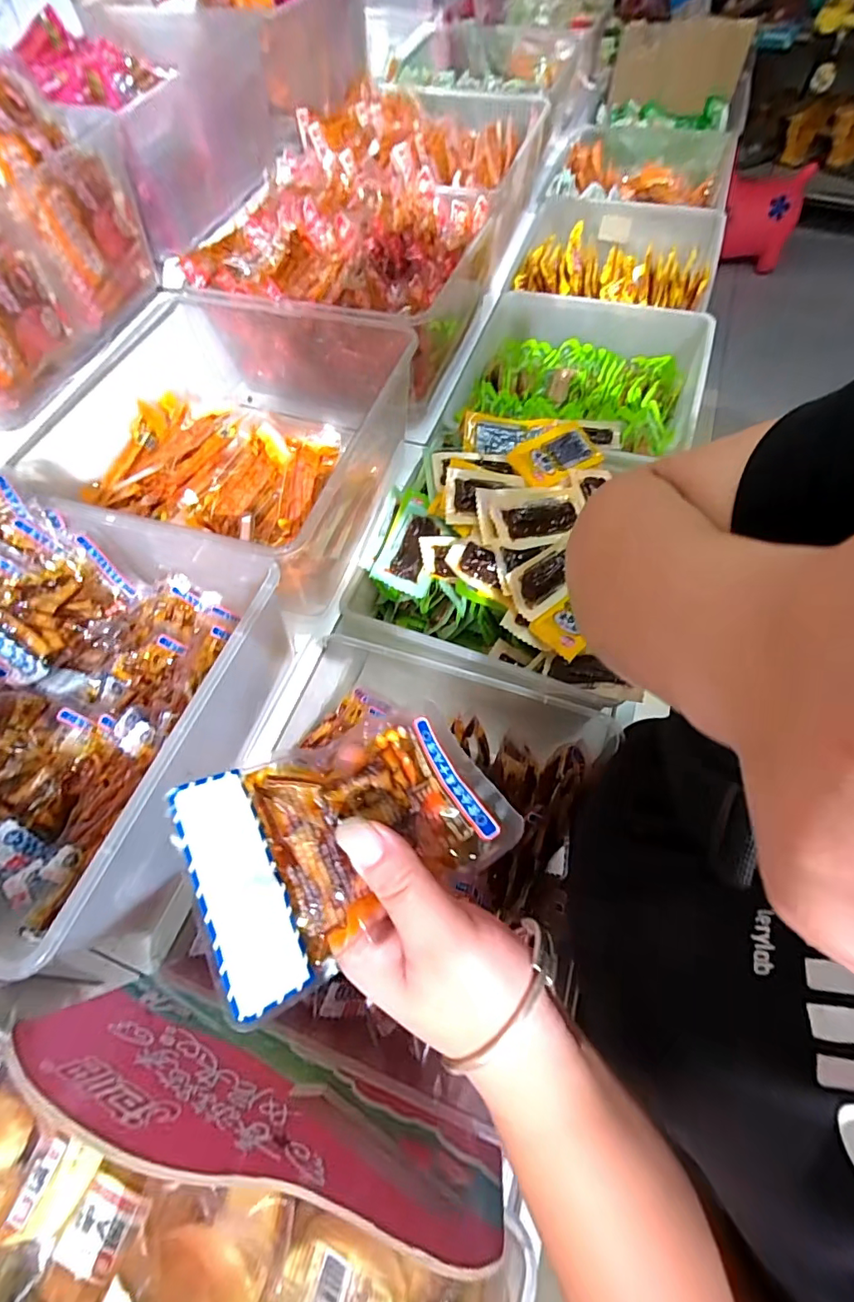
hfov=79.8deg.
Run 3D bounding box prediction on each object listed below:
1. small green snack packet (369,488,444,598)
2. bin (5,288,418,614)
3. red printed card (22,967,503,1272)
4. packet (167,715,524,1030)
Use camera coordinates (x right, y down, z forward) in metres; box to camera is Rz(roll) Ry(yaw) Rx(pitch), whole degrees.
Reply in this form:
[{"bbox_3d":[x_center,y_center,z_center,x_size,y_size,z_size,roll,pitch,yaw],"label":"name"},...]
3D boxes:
[{"bbox_3d":[-0.015,-0.122,0.542,0.060,0.017,0.129,11,63,8],"label":"small green snack packet"},{"bbox_3d":[-0.189,-0.223,0.549,0.313,0.145,0.341,18,64,11],"label":"bin"},{"bbox_3d":[-0.082,0.261,0.290,0.269,0.142,0.004,23,76,5],"label":"red printed card"},{"bbox_3d":[-0.023,0.069,0.200,0.124,0.021,0.075,-12,74,-43],"label":"packet"}]

